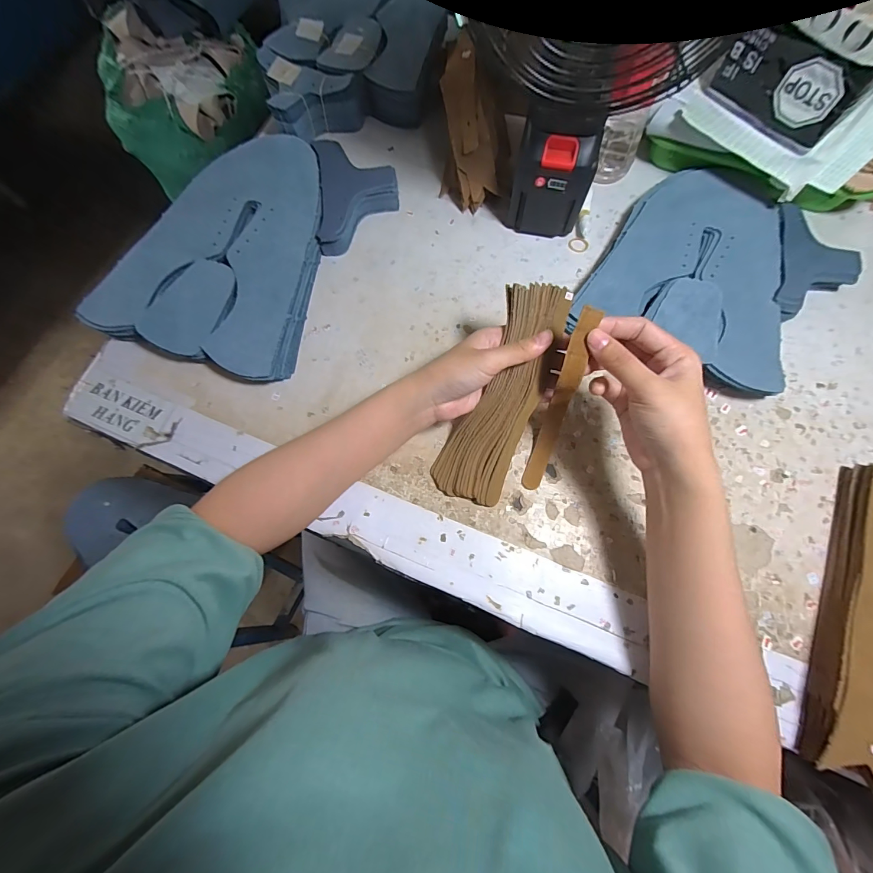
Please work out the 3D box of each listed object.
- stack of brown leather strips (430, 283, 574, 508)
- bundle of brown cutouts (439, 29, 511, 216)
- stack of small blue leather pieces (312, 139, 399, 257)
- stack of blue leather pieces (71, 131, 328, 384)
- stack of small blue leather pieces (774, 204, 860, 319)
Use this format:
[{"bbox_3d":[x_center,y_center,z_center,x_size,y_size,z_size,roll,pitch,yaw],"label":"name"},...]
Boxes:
[{"bbox_3d":[0.056,-0.032,0.333,0.063,0.021,0.192,25,108,9],"label":"stack of brown leather strips"},{"bbox_3d":[0.040,-0.351,0.434,0.072,0.062,0.169,-7,92,0],"label":"bundle of brown cutouts"},{"bbox_3d":[-0.090,-0.280,0.447,0.090,0.031,0.139,-6,72,0],"label":"stack of small blue leather pieces"},{"bbox_3d":[-0.218,-0.211,0.431,0.220,0.037,0.288,19,74,8],"label":"stack of blue leather pieces"},{"bbox_3d":[0.391,-0.176,0.405,0.076,0.029,0.132,16,74,7],"label":"stack of small blue leather pieces"}]

